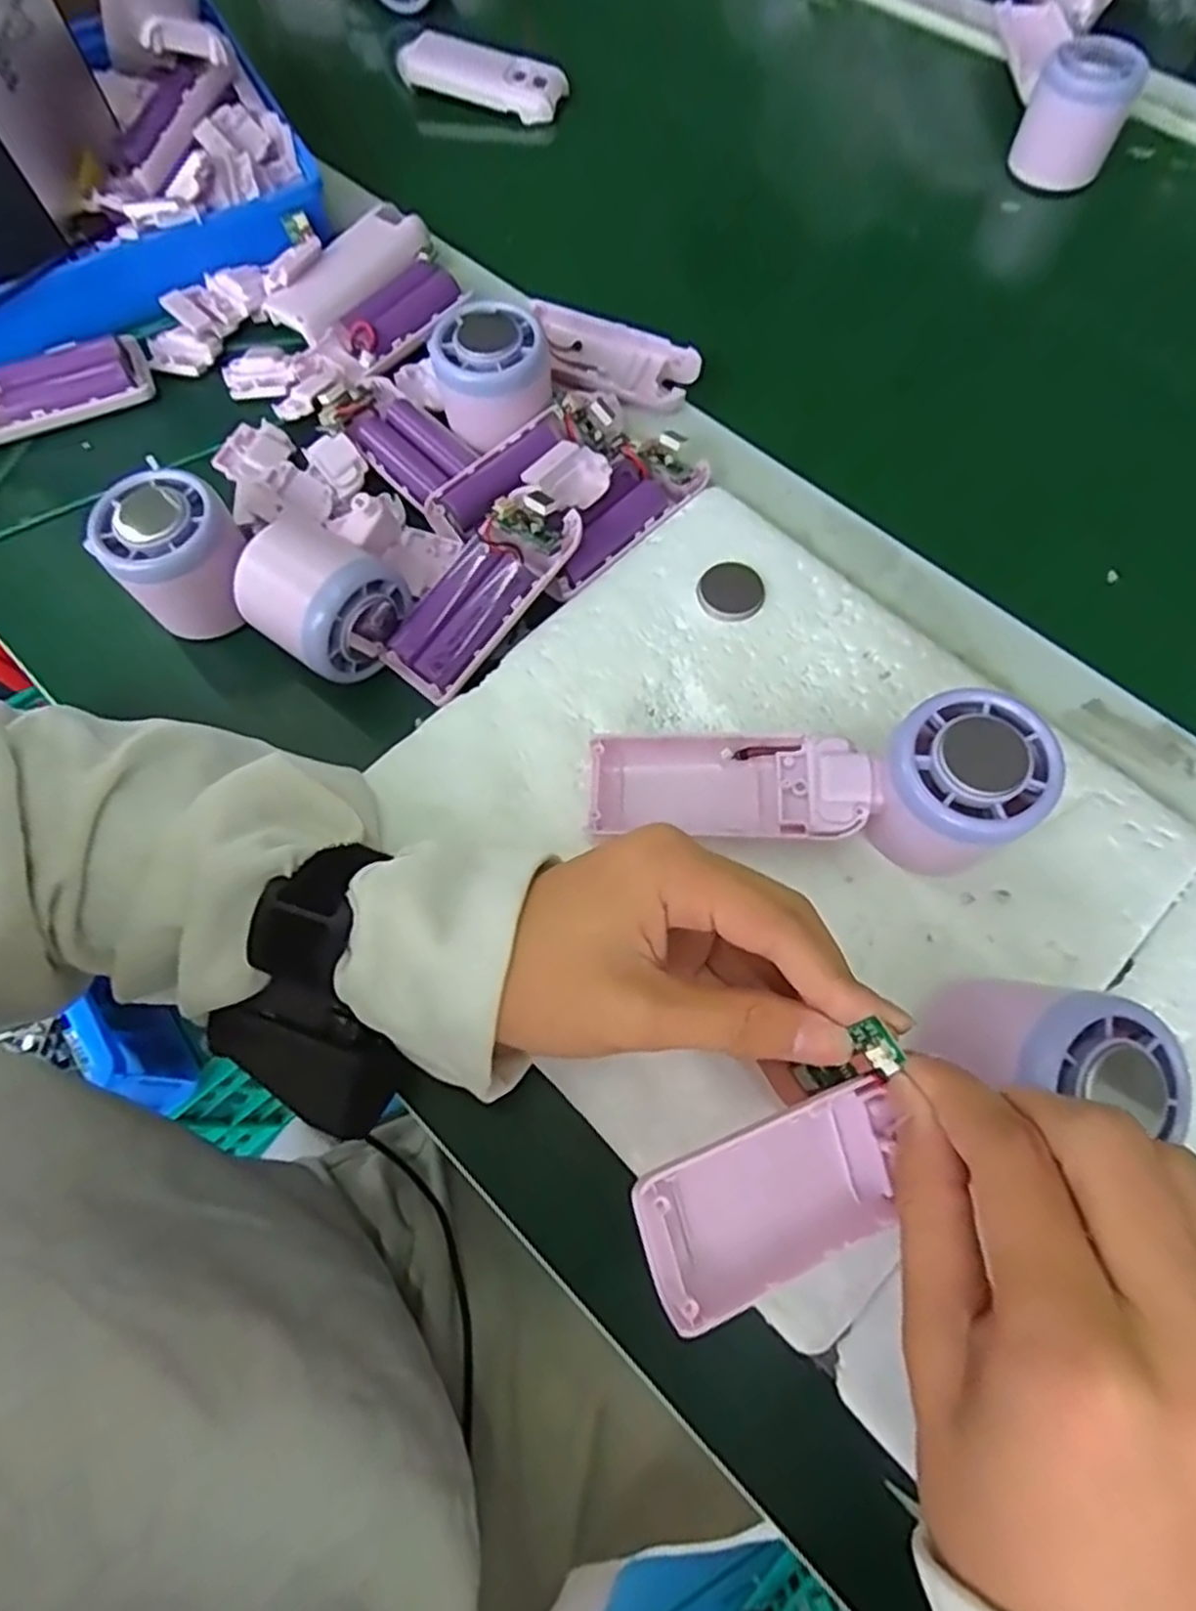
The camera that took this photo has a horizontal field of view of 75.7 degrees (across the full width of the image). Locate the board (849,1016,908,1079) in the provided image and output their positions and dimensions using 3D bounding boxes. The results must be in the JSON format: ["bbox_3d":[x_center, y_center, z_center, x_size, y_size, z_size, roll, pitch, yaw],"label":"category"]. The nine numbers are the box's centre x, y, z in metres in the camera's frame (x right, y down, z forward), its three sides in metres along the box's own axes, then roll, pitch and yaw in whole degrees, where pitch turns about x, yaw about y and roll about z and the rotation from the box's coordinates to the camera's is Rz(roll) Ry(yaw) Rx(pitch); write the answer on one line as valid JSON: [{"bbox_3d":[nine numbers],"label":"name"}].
[{"bbox_3d":[0.082,0.071,0.224,0.008,0.008,0.014,-28,70,-11],"label":"board"}]

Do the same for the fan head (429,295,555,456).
[{"bbox_3d":[-0.051,-0.213,0.386,0.057,0.043,0.059,-34,71,-10],"label":"fan head"}]

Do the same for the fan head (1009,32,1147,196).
[{"bbox_3d":[0.292,-0.421,0.470,0.055,0.059,0.042,20,69,8],"label":"fan head"}]

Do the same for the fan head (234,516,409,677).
[{"bbox_3d":[-0.123,-0.093,0.337,0.056,0.043,0.050,31,73,13],"label":"fan head"}]

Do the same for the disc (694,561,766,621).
[{"bbox_3d":[0.062,-0.099,0.355,0.029,0.004,0.030,-1,69,2],"label":"disc"}]

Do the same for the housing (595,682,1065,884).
[{"bbox_3d":[0.084,-0.005,0.306,0.167,0.061,0.054,1,66,21],"label":"housing"}]

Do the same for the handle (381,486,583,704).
[{"bbox_3d":[-0.052,-0.096,0.345,0.038,0.019,0.103,38,87,15],"label":"handle"}]

